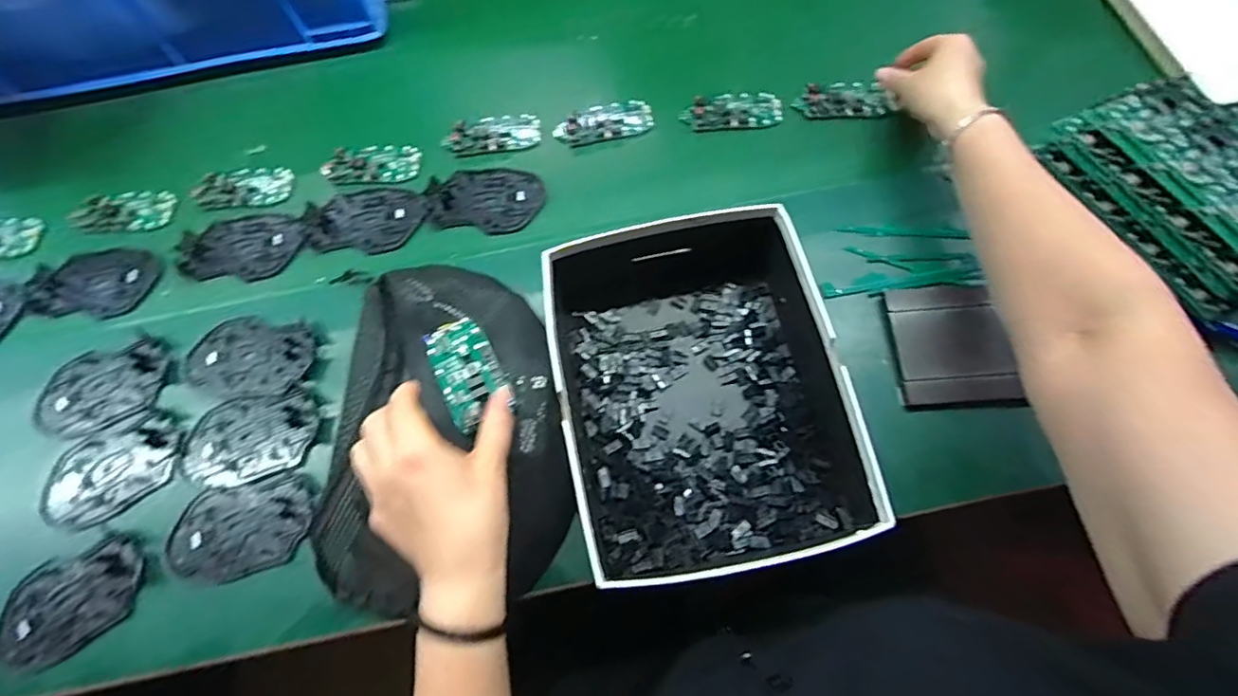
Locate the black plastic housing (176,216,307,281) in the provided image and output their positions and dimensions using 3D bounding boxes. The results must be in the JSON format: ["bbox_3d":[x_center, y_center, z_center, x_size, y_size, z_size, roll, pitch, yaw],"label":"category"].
[{"bbox_3d":[-0.368,-0.098,0.543,0.115,0.006,0.068,1,68,3],"label":"black plastic housing"}]

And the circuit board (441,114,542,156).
[{"bbox_3d":[-0.133,-0.228,0.579,0.097,0.013,0.052,-8,68,0],"label":"circuit board"}]

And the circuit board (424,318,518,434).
[{"bbox_3d":[-0.116,0.018,0.427,0.047,0.006,0.088,-27,69,-8],"label":"circuit board"}]

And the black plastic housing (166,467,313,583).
[{"bbox_3d":[-0.300,0.144,0.445,0.112,0.008,0.071,-14,68,-3],"label":"black plastic housing"}]

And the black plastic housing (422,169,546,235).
[{"bbox_3d":[-0.132,-0.149,0.553,0.112,0.010,0.073,6,69,5],"label":"black plastic housing"}]

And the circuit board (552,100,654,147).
[{"bbox_3d":[-0.016,-0.233,0.576,0.100,0.010,0.042,-16,68,-4],"label":"circuit board"}]

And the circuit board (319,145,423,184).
[{"bbox_3d":[-0.254,-0.191,0.574,0.097,0.007,0.047,-1,68,2],"label":"circuit board"}]

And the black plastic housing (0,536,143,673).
[{"bbox_3d":[-0.422,0.195,0.427,0.106,0.011,0.072,-26,69,-7],"label":"black plastic housing"}]

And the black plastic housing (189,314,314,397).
[{"bbox_3d":[-0.328,0.008,0.496,0.108,0.008,0.073,10,69,7],"label":"black plastic housing"}]

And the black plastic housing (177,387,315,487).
[{"bbox_3d":[-0.311,0.076,0.468,0.111,0.004,0.071,-10,68,-1],"label":"black plastic housing"}]

